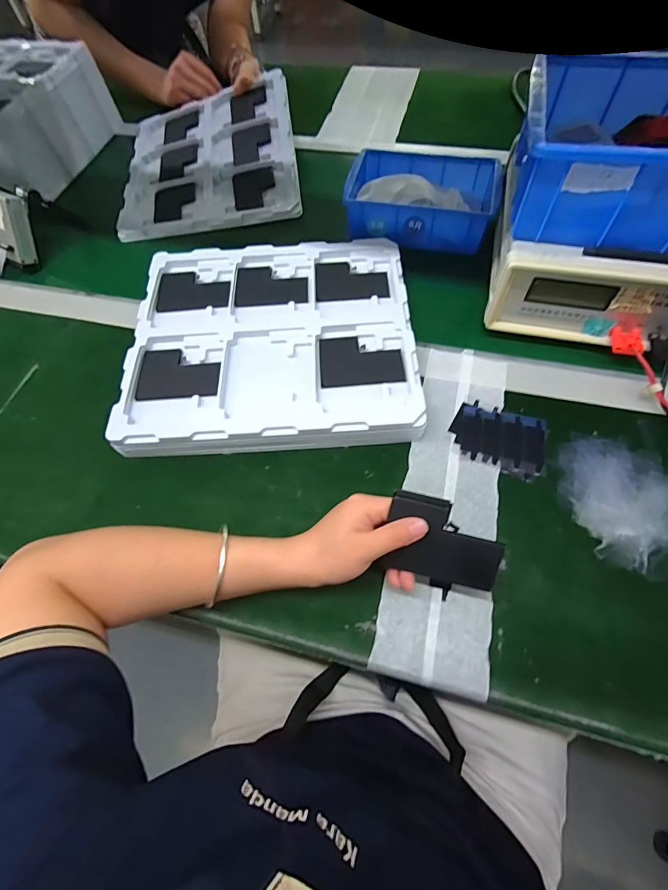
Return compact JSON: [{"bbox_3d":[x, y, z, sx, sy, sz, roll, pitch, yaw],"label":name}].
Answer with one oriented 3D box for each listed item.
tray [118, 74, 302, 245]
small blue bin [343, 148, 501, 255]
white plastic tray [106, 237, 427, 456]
[{"bbox_3d":[-0.204,-0.472,0.633,0.276,0.027,0.304,-10,70,7],"label":"tray"},{"bbox_3d":[0.123,-0.348,0.538,0.200,0.054,0.152,10,63,8],"label":"small blue bin"},{"bbox_3d":[-0.071,-0.126,0.453,0.315,0.044,0.285,-2,62,1],"label":"white plastic tray"}]

